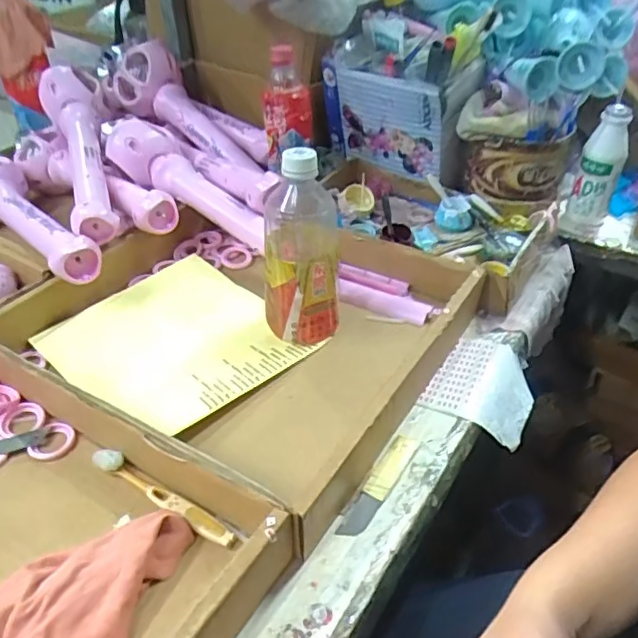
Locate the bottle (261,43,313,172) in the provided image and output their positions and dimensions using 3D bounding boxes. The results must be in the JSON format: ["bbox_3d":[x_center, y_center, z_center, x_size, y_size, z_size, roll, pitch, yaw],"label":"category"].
[{"bbox_3d":[-0.039,-0.263,0.749,0.063,0.144,0.053,-2,39,-1],"label":"bottle"}]

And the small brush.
[{"bbox_3d":[-0.117,0.131,0.441,0.136,0.009,0.016,22,43,25],"label":"small brush"}]

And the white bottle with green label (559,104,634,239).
[{"bbox_3d":[0.346,-0.183,0.732,0.053,0.148,0.056,17,42,20],"label":"white bottle with green label"}]

